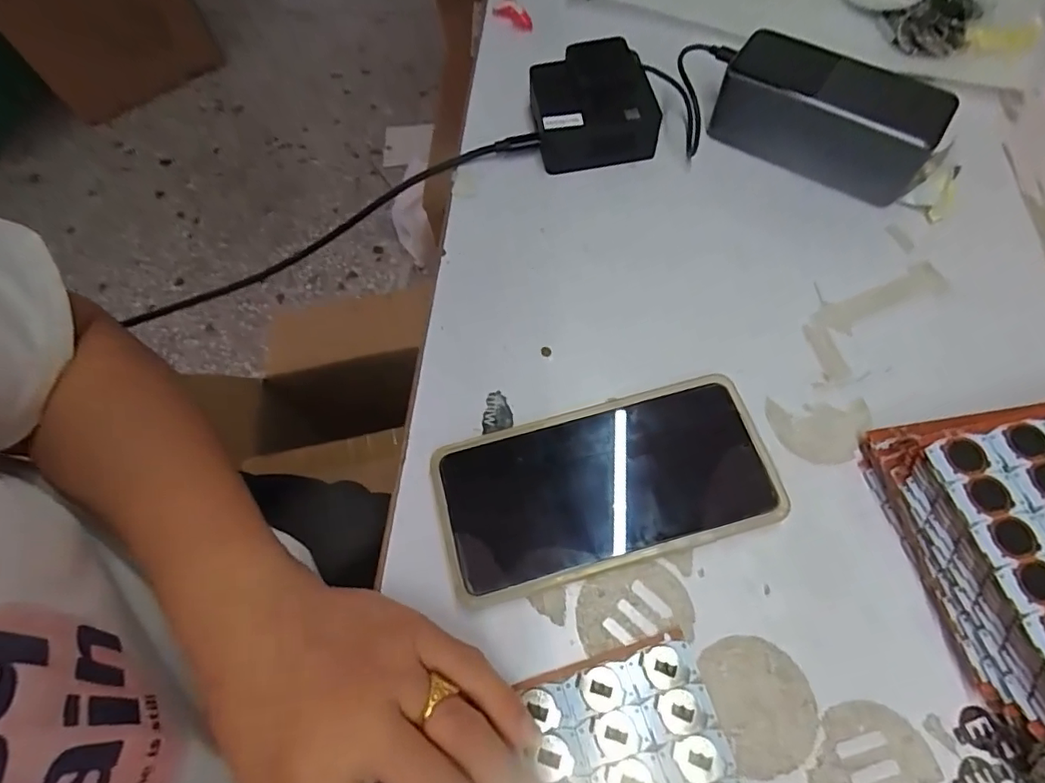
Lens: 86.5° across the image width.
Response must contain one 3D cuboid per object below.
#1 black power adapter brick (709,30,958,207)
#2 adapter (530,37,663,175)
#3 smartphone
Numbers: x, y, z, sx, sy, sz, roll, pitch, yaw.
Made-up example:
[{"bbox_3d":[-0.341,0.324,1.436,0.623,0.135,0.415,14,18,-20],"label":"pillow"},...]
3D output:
[{"bbox_3d":[0.192,-0.175,0.353,0.131,0.048,0.056,25,69,13],"label":"black power adapter brick"},{"bbox_3d":[0.046,-0.194,0.371,0.077,0.039,0.074,-7,65,-1],"label":"adapter"},{"bbox_3d":[0.041,0.048,0.283,0.165,0.013,0.081,-15,66,-5],"label":"smartphone"}]

